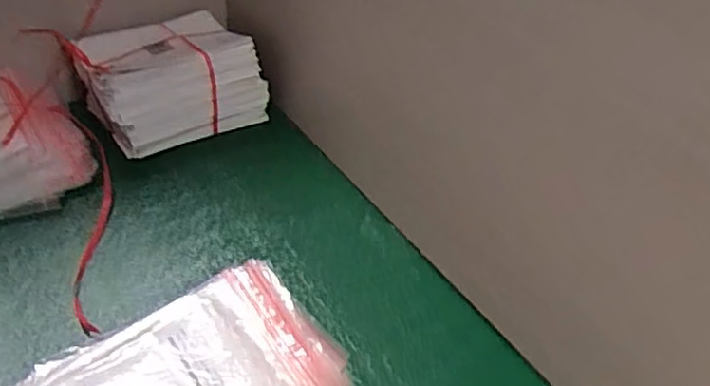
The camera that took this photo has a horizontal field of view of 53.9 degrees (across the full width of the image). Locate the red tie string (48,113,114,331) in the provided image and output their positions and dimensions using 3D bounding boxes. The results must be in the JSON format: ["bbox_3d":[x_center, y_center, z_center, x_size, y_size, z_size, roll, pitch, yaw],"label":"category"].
[{"bbox_3d":[-0.315,0.024,0.823,0.052,0.095,0.309,-12,45,-14],"label":"red tie string"}]

